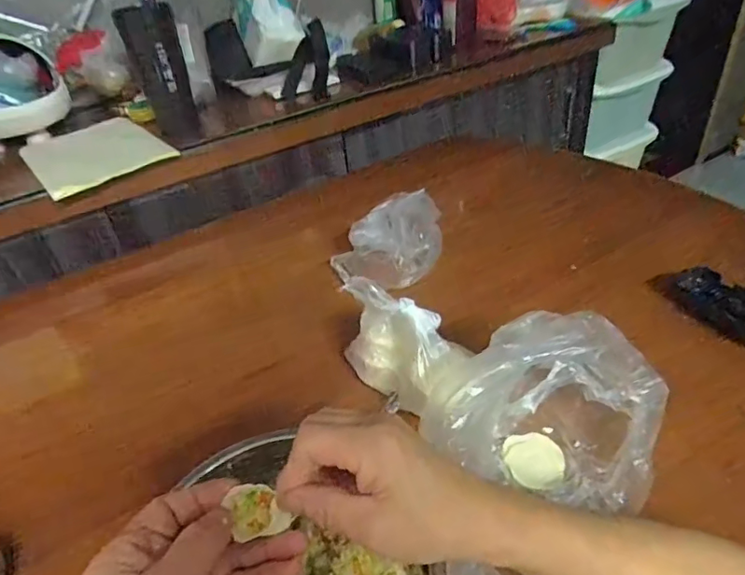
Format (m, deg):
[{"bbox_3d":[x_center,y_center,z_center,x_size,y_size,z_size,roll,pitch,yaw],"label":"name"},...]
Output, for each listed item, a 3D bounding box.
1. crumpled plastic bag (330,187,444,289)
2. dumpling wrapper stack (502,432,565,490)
[{"bbox_3d":[0.021,-0.067,0.666,0.129,0.048,0.160,6,39,17],"label":"crumpled plastic bag"},{"bbox_3d":[0.133,0.140,0.426,0.046,0.007,0.053,-7,37,0],"label":"dumpling wrapper stack"}]

